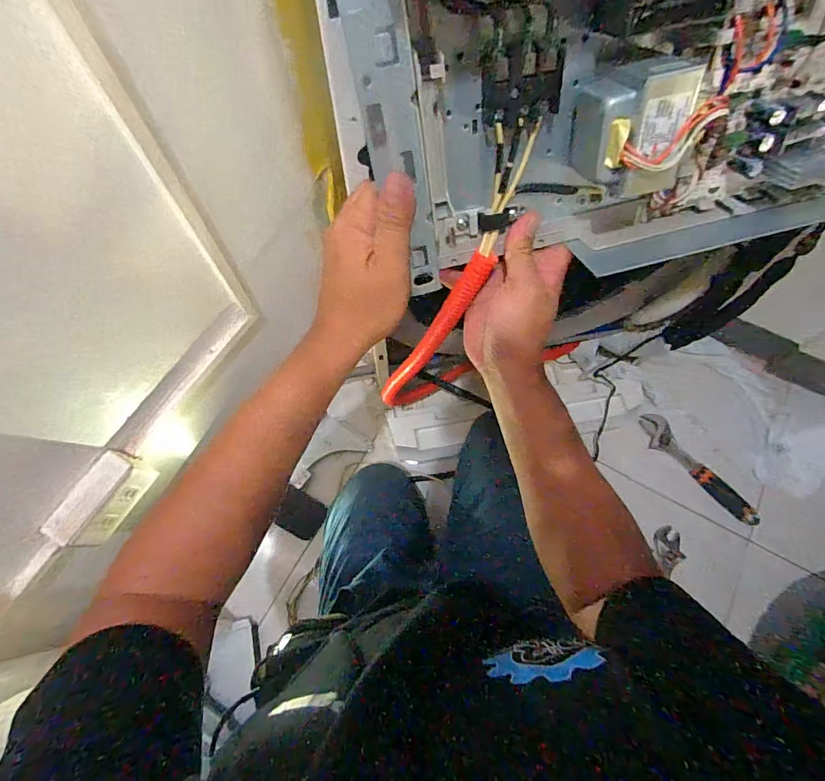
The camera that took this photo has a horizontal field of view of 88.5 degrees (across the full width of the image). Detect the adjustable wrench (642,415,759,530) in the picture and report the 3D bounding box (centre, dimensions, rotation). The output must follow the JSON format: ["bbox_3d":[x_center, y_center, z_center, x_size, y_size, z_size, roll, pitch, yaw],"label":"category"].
[{"bbox_3d":[0.626,0.172,0.929,0.058,0.023,0.299,-37,74,-13],"label":"adjustable wrench"}]

